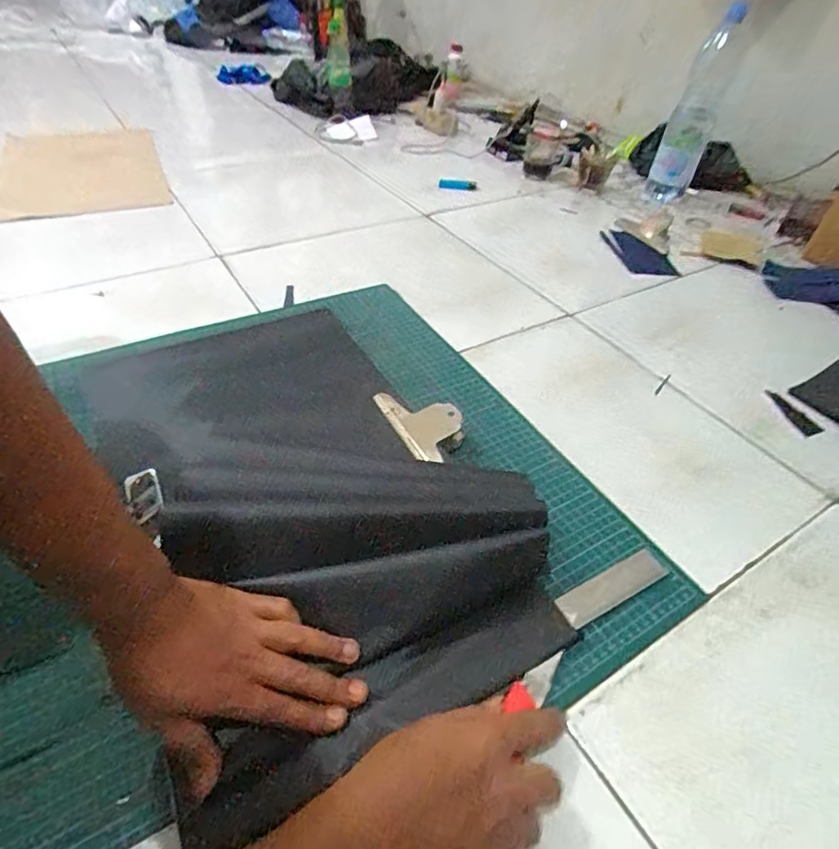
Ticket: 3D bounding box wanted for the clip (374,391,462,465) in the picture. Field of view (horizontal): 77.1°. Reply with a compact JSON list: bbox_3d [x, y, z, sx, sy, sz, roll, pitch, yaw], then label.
[{"bbox_3d":[0.004,0.000,0.574,0.066,0.036,0.112,-20,48,-24],"label":"clip"}]

